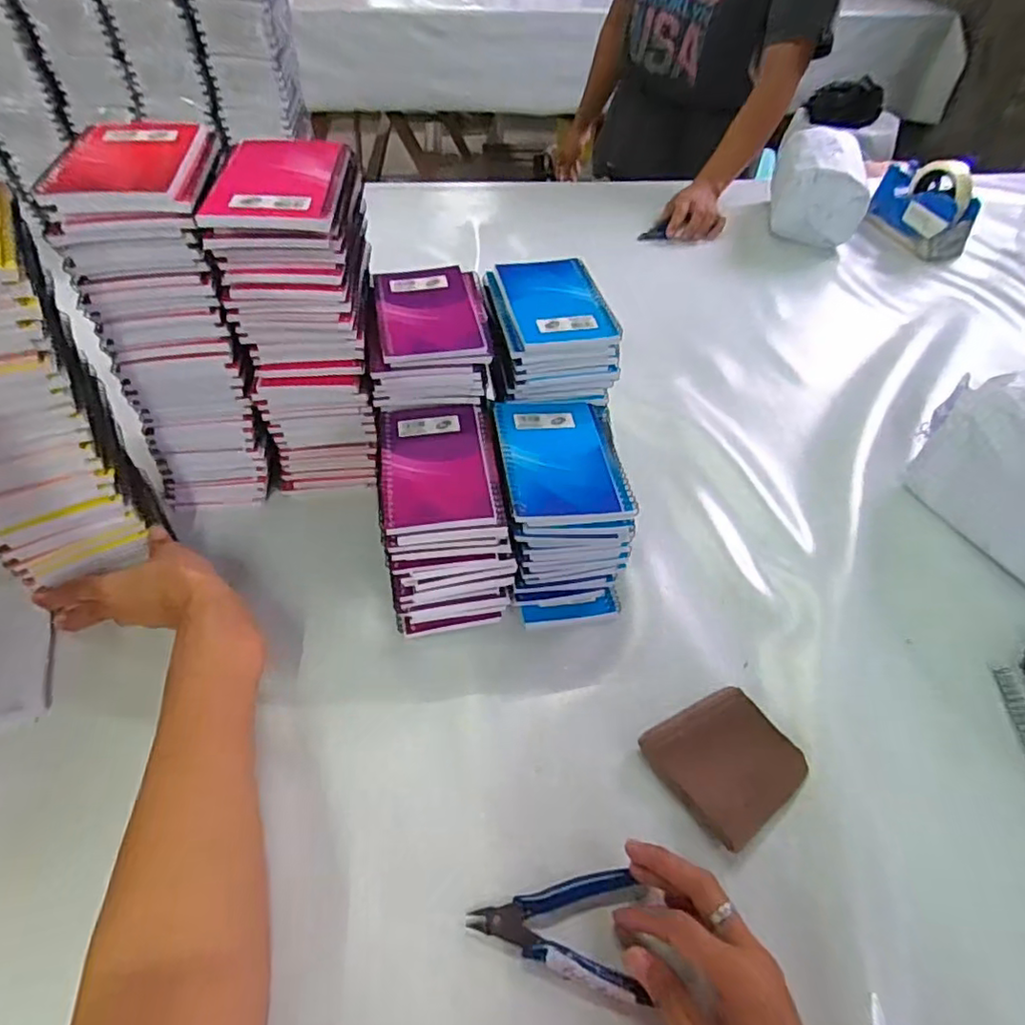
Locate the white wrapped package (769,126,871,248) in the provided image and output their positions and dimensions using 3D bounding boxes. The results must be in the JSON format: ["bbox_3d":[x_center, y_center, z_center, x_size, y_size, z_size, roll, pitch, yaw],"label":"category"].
[{"bbox_3d":[0.485,-0.512,0.980,0.137,0.121,0.177,15,50,10],"label":"white wrapped package"}]

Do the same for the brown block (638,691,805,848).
[{"bbox_3d":[0.152,0.175,0.442,0.088,0.017,0.088,-28,54,-23],"label":"brown block"}]

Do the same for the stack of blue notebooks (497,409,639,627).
[{"bbox_3d":[0.040,-0.004,0.532,0.100,0.121,0.155,-5,49,-5],"label":"stack of blue notebooks"}]

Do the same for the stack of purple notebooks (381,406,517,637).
[{"bbox_3d":[-0.059,0.004,0.525,0.099,0.115,0.153,-8,49,-8],"label":"stack of purple notebooks"}]

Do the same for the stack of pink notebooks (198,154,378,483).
[{"bbox_3d":[-0.170,-0.153,0.536,0.099,0.278,0.118,-1,49,-1],"label":"stack of pink notebooks"}]

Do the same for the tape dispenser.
[{"bbox_3d":[0.643,-0.488,0.971,0.084,0.113,0.176,-13,50,-14],"label":"tape dispenser"}]

